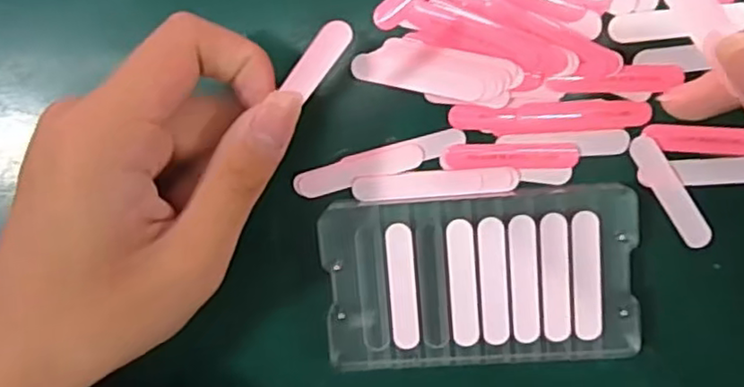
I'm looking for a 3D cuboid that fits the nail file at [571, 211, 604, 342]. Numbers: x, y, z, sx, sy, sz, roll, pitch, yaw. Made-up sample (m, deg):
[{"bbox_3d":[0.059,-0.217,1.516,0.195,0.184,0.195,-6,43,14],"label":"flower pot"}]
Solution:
[{"bbox_3d":[0.083,0.033,0.250,0.011,0.004,0.051,-4,98,4],"label":"nail file"}]

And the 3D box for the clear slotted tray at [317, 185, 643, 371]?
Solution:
[{"bbox_3d":[0.042,0.034,0.258,0.119,0.010,0.068,-4,98,4],"label":"clear slotted tray"}]

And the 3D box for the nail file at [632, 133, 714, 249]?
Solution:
[{"bbox_3d":[0.116,0.000,0.252,0.011,0.004,0.050,-34,95,7],"label":"nail file"}]

